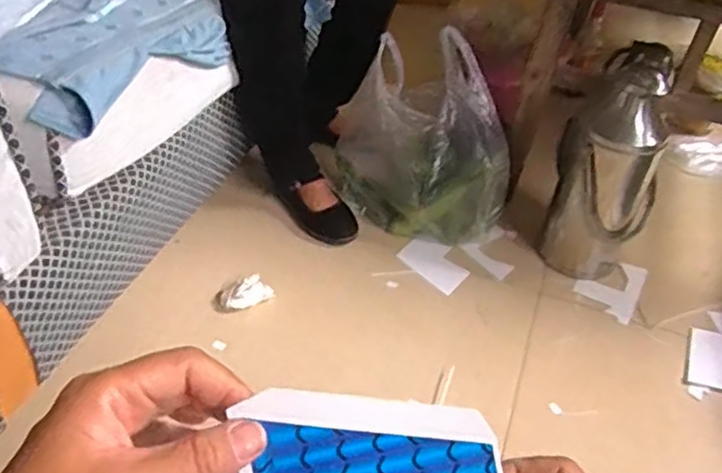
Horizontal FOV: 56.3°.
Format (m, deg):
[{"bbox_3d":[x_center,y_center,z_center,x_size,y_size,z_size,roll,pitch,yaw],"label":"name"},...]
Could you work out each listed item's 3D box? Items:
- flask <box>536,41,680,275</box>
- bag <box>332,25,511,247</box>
[{"bbox_3d":[0.432,-0.111,1.181,0.180,0.404,0.124,16,42,16],"label":"flask"},{"bbox_3d":[0.120,-0.185,1.319,0.332,0.314,0.274,3,40,1],"label":"bag"}]

